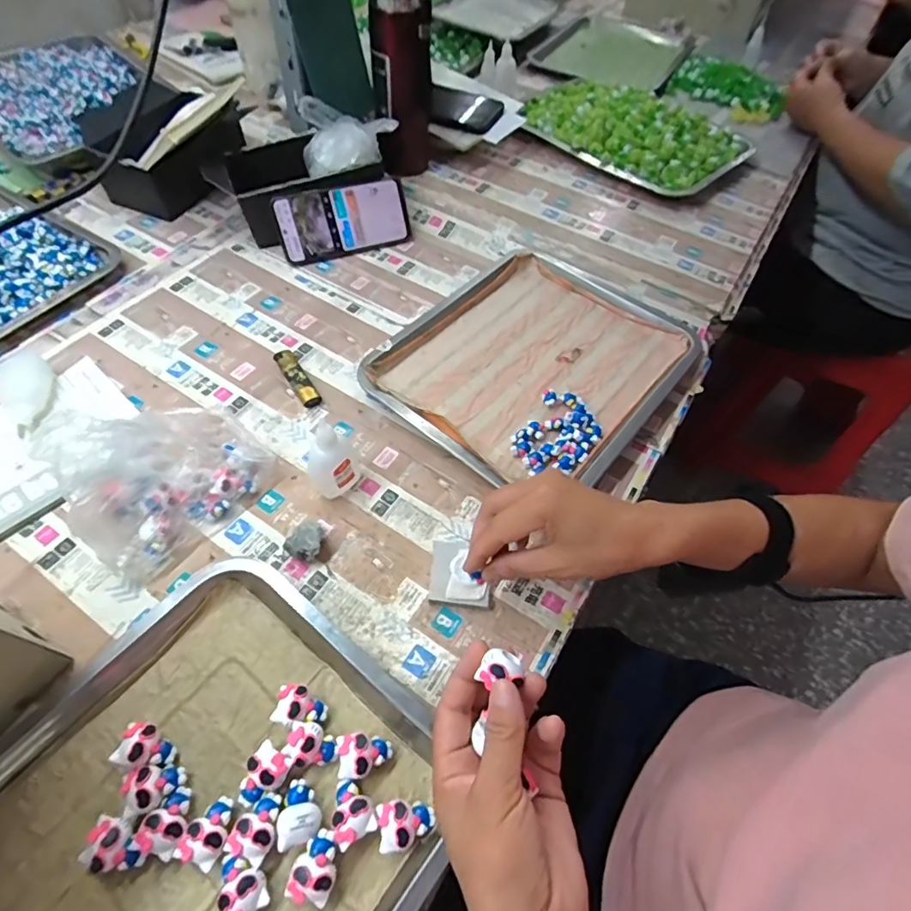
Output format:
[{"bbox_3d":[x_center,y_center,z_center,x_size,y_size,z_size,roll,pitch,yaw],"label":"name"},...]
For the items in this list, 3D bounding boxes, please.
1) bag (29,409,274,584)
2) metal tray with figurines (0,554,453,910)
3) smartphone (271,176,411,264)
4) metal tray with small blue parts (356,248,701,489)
[{"bbox_3d":[-0.250,0.007,0.423,0.102,0.098,0.150,34,62,19],"label":"bag"},{"bbox_3d":[-0.188,0.259,0.304,0.274,0.026,0.357,32,61,18],"label":"metal tray with figurines"},{"bbox_3d":[-0.145,-0.306,0.657,0.167,0.083,0.012,-16,28,-13],"label":"smartphone"},{"bbox_3d":[0.084,-0.104,0.563,0.270,0.025,0.310,37,62,20],"label":"metal tray with small blue parts"}]

